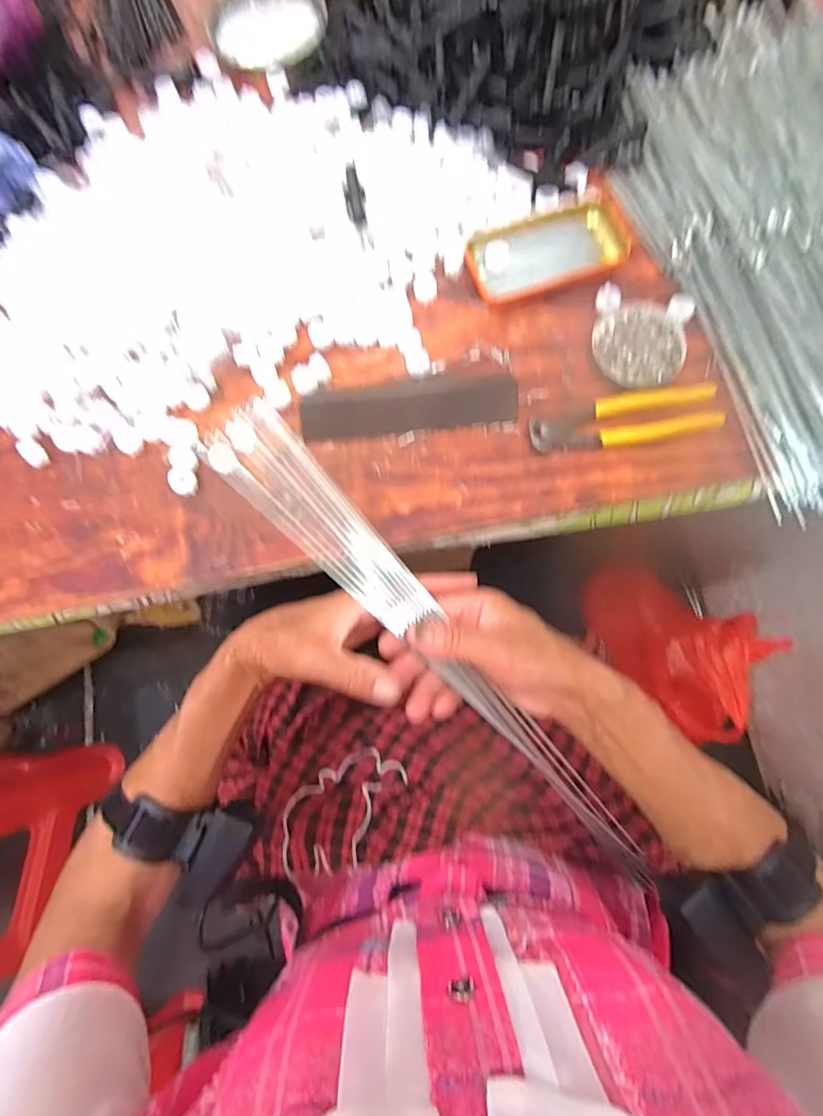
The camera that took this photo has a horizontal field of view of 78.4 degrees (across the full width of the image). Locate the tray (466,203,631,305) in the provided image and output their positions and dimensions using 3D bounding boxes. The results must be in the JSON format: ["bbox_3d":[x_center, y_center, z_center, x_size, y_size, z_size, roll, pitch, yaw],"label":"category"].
[{"bbox_3d":[0.127,-0.295,0.483,0.143,0.015,0.080,-16,76,-1],"label":"tray"}]

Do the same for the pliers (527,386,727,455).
[{"bbox_3d":[0.187,-0.121,0.445,0.163,0.013,0.045,-9,76,1],"label":"pliers"}]

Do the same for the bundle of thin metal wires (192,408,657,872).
[{"bbox_3d":[0.015,0.058,0.356,0.051,0.016,0.420,-43,89,-5],"label":"bundle of thin metal wires"}]

